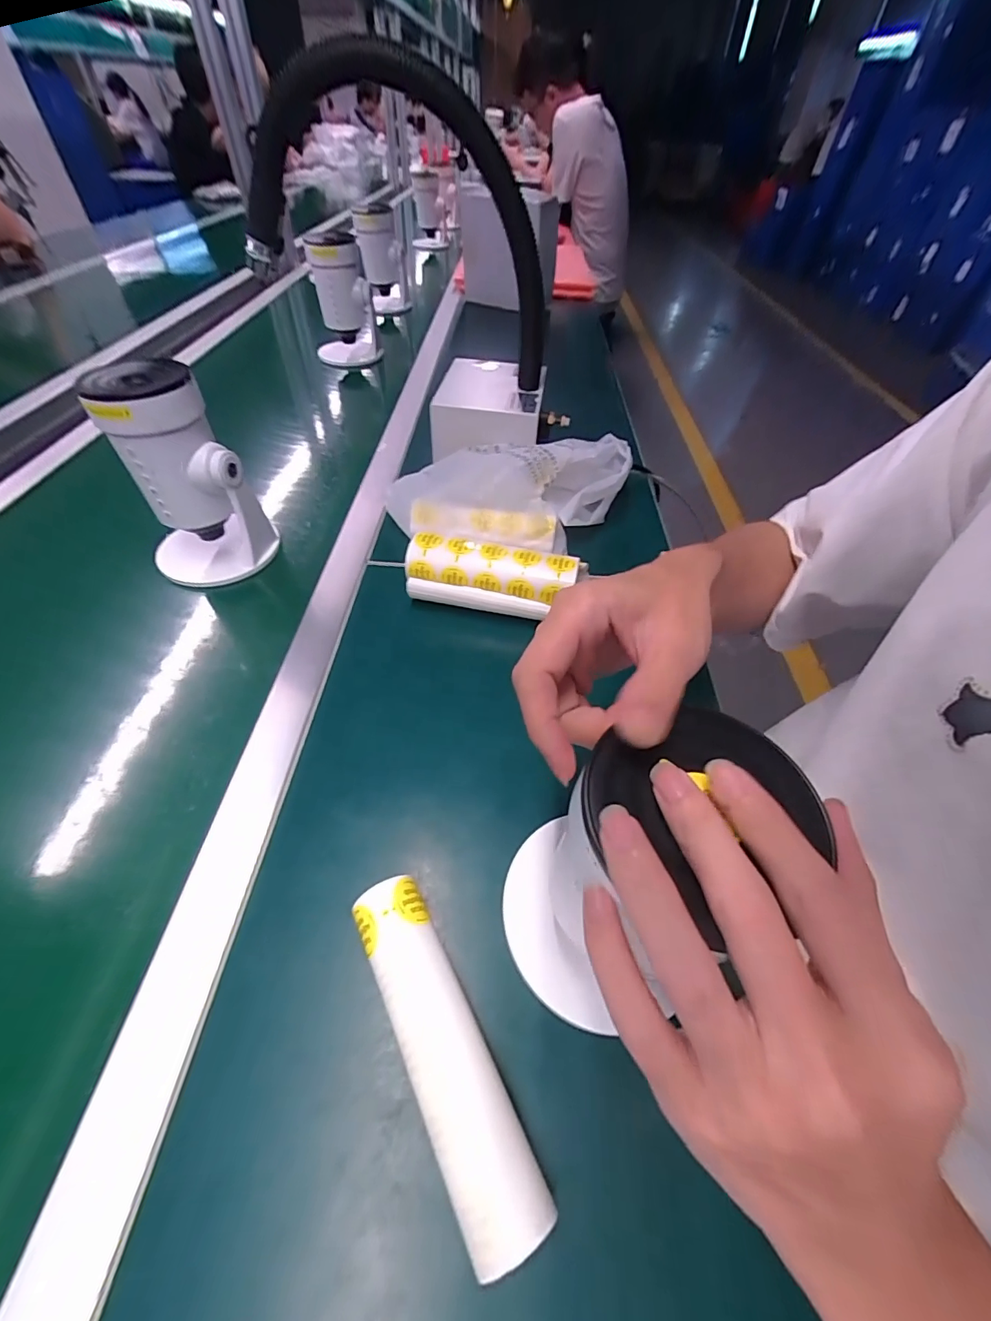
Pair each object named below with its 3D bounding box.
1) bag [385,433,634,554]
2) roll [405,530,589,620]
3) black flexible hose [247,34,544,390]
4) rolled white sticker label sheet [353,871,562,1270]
[{"bbox_3d":[0.019,-0.202,0.554,0.288,0.093,0.150,-2,49,-4],"label":"bag"},{"bbox_3d":[0.000,-0.085,0.467,0.170,0.051,0.061,9,49,6],"label":"roll"},{"bbox_3d":[-0.053,-0.459,0.496,0.361,0.229,0.067,4,82,-27],"label":"black flexible hose"},{"bbox_3d":[-0.026,0.197,0.243,0.041,0.036,0.168,-20,53,-23],"label":"rolled white sticker label sheet"}]

